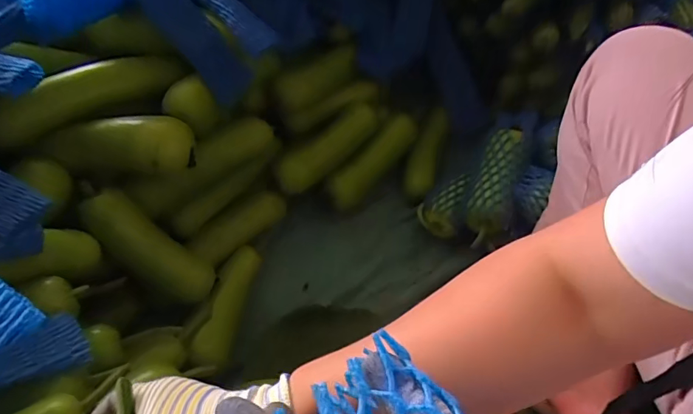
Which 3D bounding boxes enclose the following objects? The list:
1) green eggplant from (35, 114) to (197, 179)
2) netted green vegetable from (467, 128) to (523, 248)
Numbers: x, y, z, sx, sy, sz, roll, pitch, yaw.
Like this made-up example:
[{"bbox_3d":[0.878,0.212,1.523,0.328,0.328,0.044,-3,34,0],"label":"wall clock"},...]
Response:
[{"bbox_3d":[-0.269,-0.071,0.547,0.171,0.054,0.065,-2,55,-5],"label":"green eggplant"},{"bbox_3d":[0.215,-0.036,0.675,0.057,0.064,0.178,21,56,10],"label":"netted green vegetable"}]

